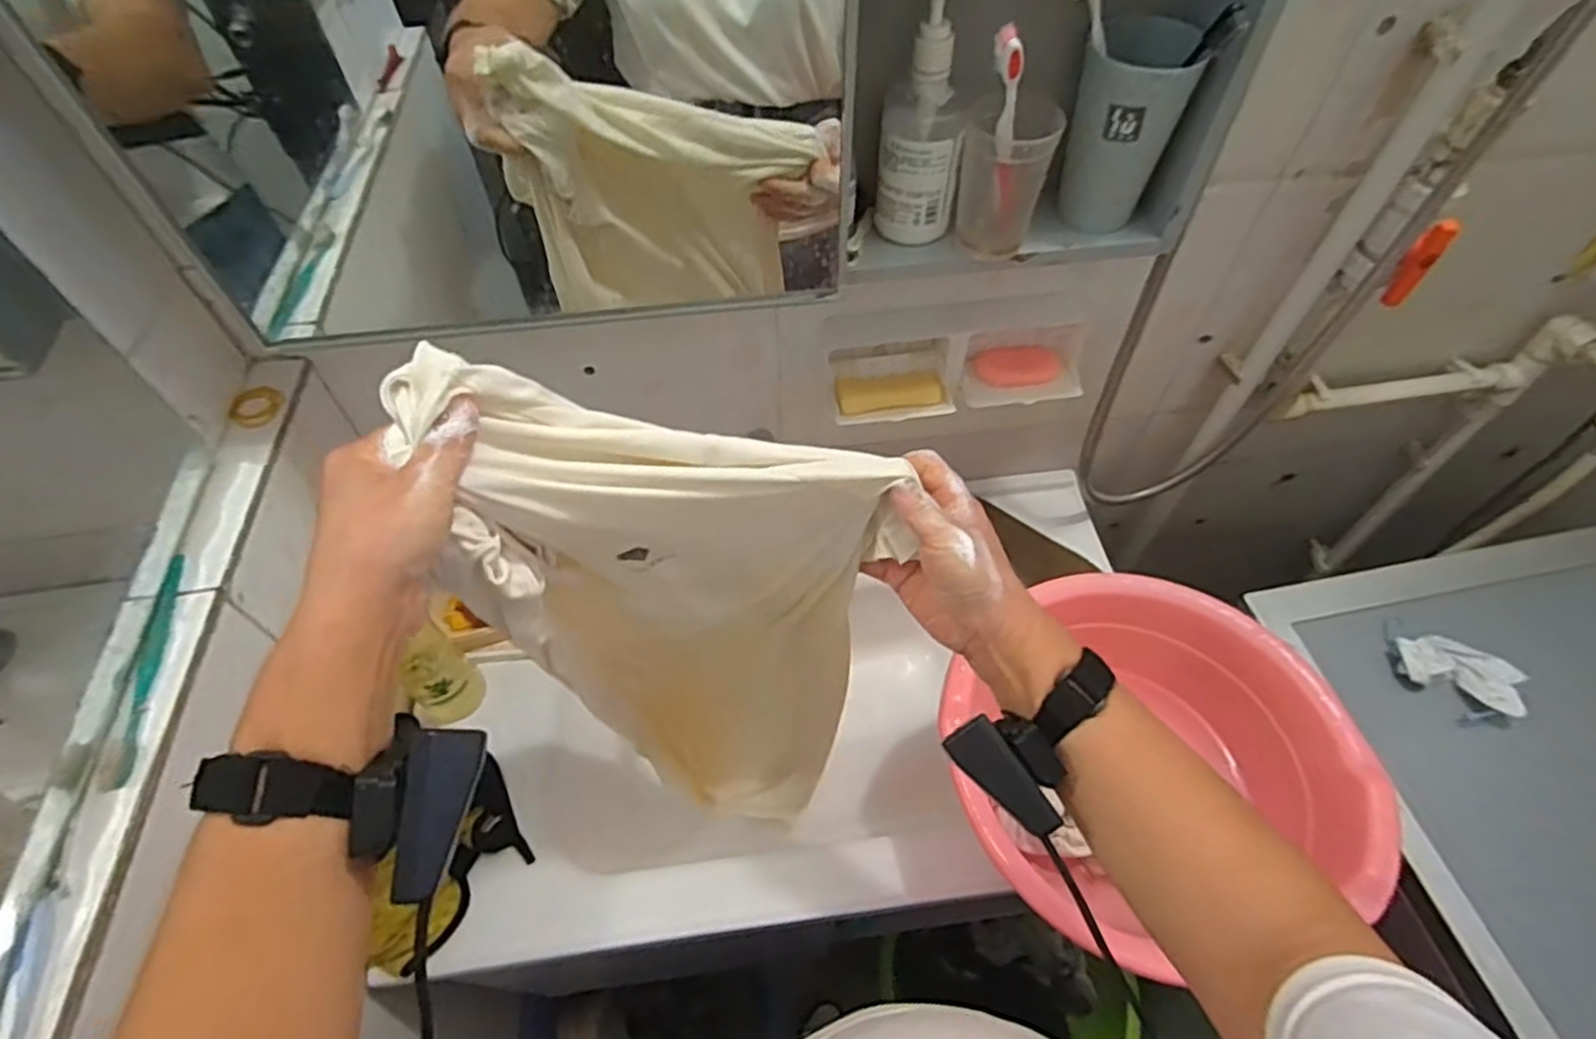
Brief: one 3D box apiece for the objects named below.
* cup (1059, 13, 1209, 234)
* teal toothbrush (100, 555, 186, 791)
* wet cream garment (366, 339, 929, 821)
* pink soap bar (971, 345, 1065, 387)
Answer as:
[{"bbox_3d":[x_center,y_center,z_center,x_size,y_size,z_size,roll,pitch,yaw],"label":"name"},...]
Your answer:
[{"bbox_3d":[0.240,-0.288,0.553,0.073,0.130,0.066,21,57,15],"label":"cup"},{"bbox_3d":[-0.446,0.097,0.510,0.018,0.010,0.172,-11,55,-7],"label":"teal toothbrush"},{"bbox_3d":[-0.066,0.101,0.563,0.248,0.527,0.095,4,54,3],"label":"wet cream garment"},{"bbox_3d":[0.224,-0.160,0.761,0.086,0.016,0.055,-4,54,-2],"label":"pink soap bar"}]

